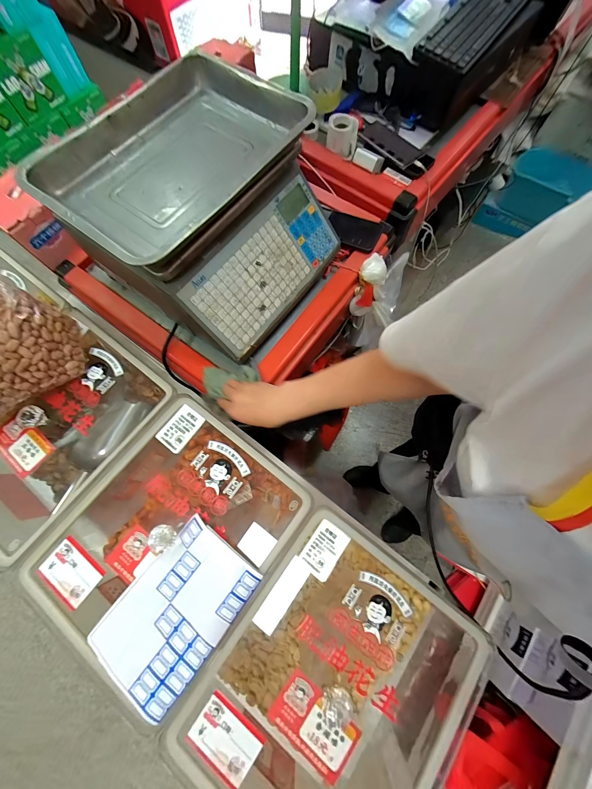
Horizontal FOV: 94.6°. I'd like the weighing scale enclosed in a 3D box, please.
[{"bbox_3d":[-0.140,-0.307,0.464,0.355,0.172,0.357,34,75,10],"label":"weighing scale"}]

